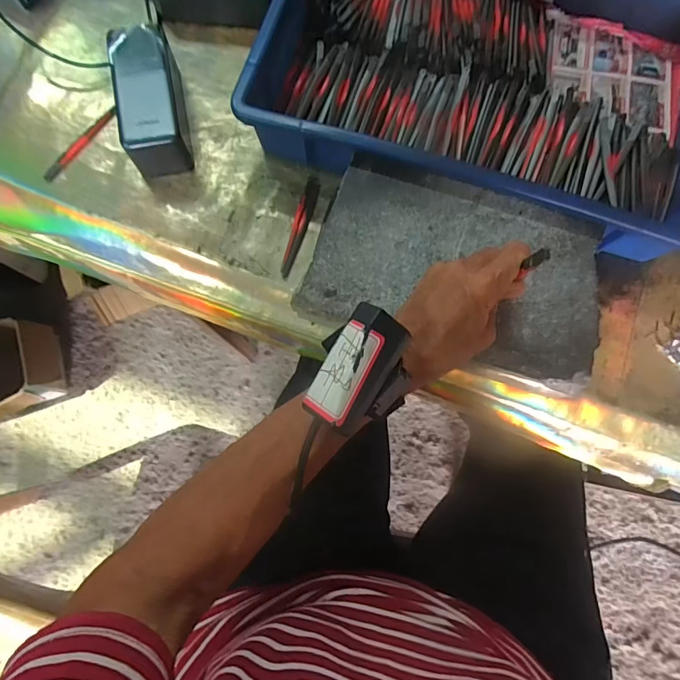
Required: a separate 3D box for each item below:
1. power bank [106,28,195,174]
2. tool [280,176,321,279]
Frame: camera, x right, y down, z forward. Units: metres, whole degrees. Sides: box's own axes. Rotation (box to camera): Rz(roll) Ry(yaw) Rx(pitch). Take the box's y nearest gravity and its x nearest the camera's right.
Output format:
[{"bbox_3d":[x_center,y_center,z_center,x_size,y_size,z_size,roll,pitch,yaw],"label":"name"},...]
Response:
[{"bbox_3d":[-0.182,-0.232,0.427,0.058,0.055,0.132,-14,78,-3],"label":"power bank"},{"bbox_3d":[-0.039,-0.113,0.431,0.015,0.006,0.106,16,79,3],"label":"tool"}]

